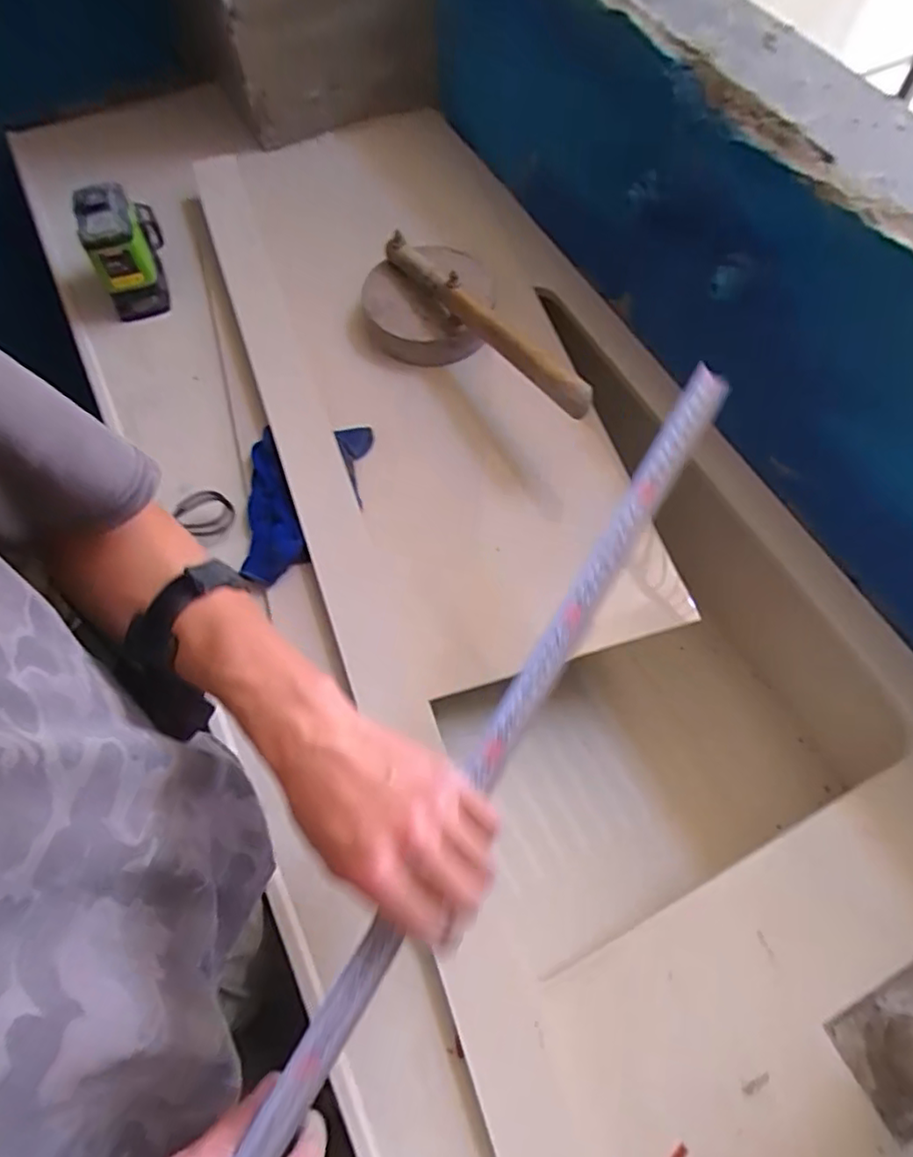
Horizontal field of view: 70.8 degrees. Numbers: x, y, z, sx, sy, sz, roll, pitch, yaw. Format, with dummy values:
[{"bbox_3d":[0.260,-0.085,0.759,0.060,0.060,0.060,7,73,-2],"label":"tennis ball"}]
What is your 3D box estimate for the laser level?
[{"bbox_3d":[-0.421,-0.412,0.817,0.087,0.125,0.101,-11,64,-4],"label":"laser level"}]

